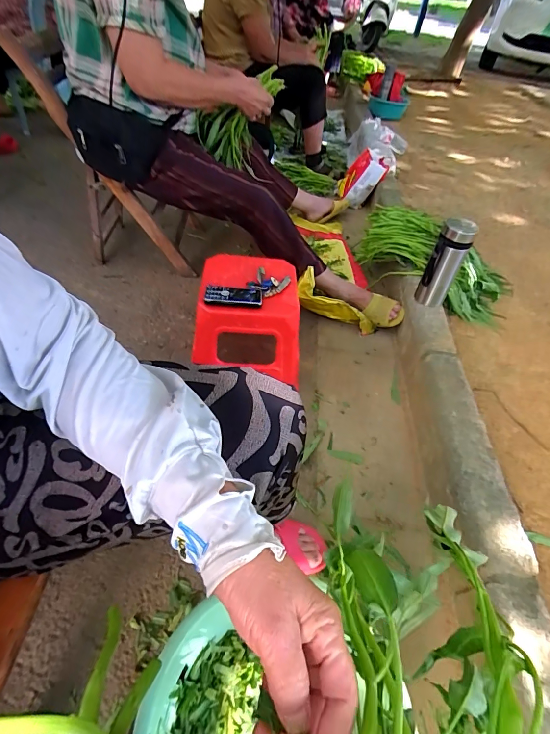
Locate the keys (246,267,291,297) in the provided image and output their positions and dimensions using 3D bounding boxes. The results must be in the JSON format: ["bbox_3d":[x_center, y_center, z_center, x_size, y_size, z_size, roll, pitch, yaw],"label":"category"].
[{"bbox_3d":[-0.017,-0.201,0.833,0.089,0.031,0.076,26,50,15],"label":"keys"}]

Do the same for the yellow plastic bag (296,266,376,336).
[{"bbox_3d":[0.183,-0.178,1.087,0.292,0.112,0.050,28,44,-21],"label":"yellow plastic bag"}]

